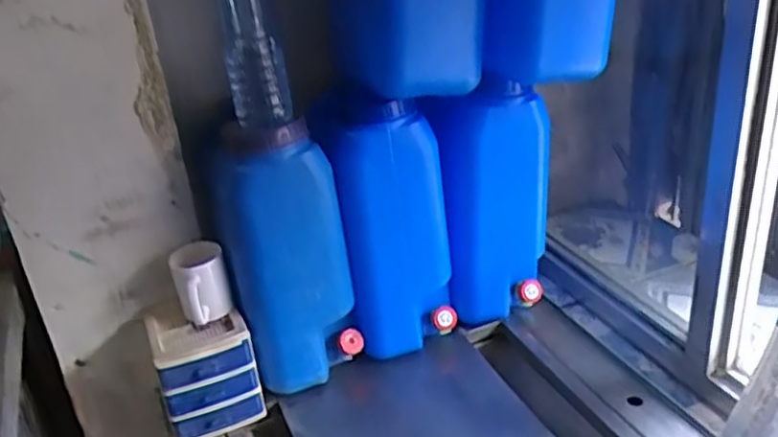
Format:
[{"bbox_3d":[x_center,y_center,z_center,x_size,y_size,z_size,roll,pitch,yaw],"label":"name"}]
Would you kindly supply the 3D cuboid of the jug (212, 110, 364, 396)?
[{"bbox_3d":[-0.156,0.056,1.093,0.179,0.388,0.153,-11,27,-11],"label":"jug"}]

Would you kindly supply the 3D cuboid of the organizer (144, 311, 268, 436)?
[{"bbox_3d":[-0.273,0.229,1.079,0.135,0.159,0.108,-16,29,-20],"label":"organizer"}]

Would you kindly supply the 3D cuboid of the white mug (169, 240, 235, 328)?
[{"bbox_3d":[-0.274,0.098,1.056,0.075,0.106,0.072,-14,28,-16],"label":"white mug"}]

